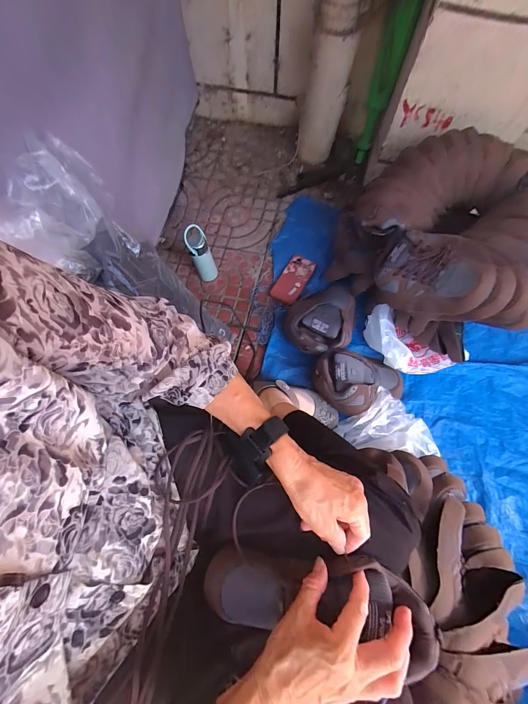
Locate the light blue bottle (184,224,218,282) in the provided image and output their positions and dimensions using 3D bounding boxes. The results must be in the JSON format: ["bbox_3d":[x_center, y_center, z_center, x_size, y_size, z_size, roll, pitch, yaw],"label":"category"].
[{"bbox_3d":[-0.173,-0.262,0.821,0.056,0.167,0.069,-22,71,-9],"label":"light blue bottle"}]

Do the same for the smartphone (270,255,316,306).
[{"bbox_3d":[0.084,-0.210,0.850,0.080,0.013,0.160,27,71,9],"label":"smartphone"}]

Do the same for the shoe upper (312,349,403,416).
[{"bbox_3d":[0.230,0.073,0.697,0.226,0.089,0.145,-1,69,-1],"label":"shoe upper"}]

